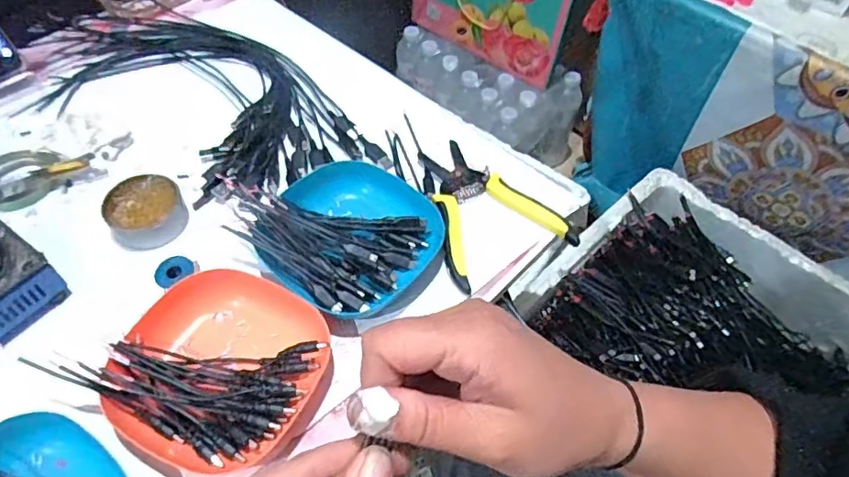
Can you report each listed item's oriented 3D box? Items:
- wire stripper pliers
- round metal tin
[{"bbox_3d":[0.050,-0.032,0.523,0.118,0.018,0.151,-21,59,-17],"label":"wire stripper pliers"},{"bbox_3d":[-0.244,-0.024,0.499,0.062,0.029,0.057,2,55,-2],"label":"round metal tin"}]

